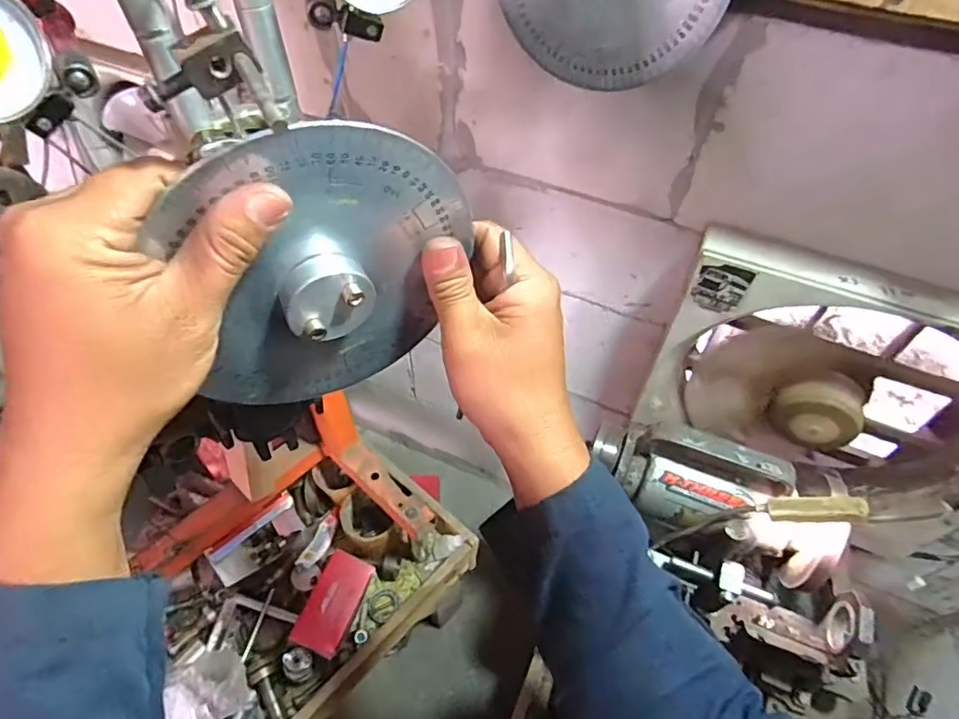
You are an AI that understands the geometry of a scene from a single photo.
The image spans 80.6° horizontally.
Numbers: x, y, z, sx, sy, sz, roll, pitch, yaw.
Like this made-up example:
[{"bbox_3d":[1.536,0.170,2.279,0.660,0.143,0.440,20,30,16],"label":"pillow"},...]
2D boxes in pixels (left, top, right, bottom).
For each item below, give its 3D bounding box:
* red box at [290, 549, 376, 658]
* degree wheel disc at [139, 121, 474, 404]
[{"bbox_3d":[-0.194,0.326,0.759,0.064,0.020,0.124,17,53,11],"label":"red box"},{"bbox_3d":[-0.068,-0.039,0.276,0.137,0.153,0.030,-21,55,-18],"label":"degree wheel disc"}]

